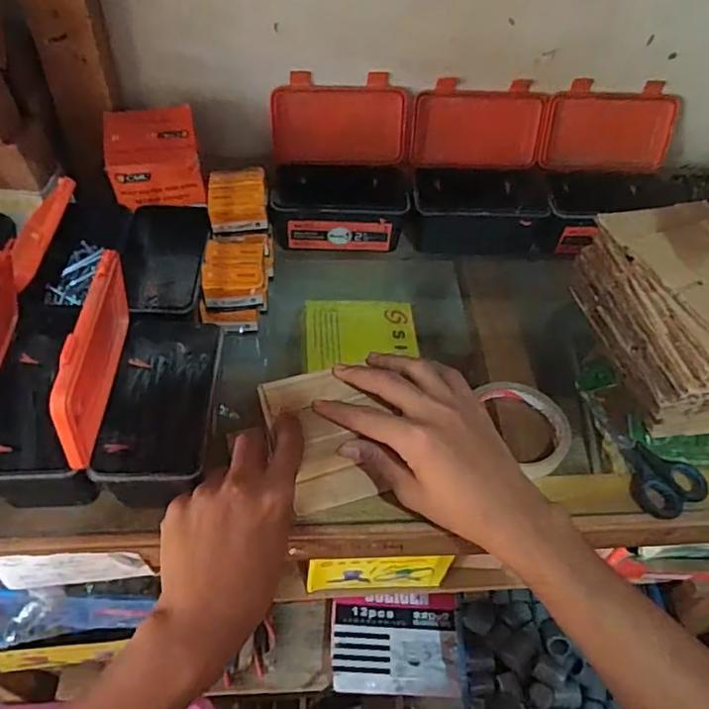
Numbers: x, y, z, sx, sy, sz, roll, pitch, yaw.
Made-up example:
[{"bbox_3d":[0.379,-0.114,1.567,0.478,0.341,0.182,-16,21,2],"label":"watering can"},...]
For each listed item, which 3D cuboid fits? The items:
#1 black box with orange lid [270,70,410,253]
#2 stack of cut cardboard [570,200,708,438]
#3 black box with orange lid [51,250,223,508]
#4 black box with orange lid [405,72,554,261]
[{"bbox_3d":[-0.015,-0.196,0.615,0.144,0.127,0.117,1,51,-4],"label":"black box with orange lid"},{"bbox_3d":[0.305,-0.024,0.503,0.134,0.111,0.216,-9,52,-11],"label":"stack of cut cardboard"},{"bbox_3d":[-0.146,0.007,0.417,0.084,0.120,0.154,-3,51,-7],"label":"black box with orange lid"},{"bbox_3d":[0.136,-0.191,0.630,0.150,0.135,0.119,-1,51,-5],"label":"black box with orange lid"}]

